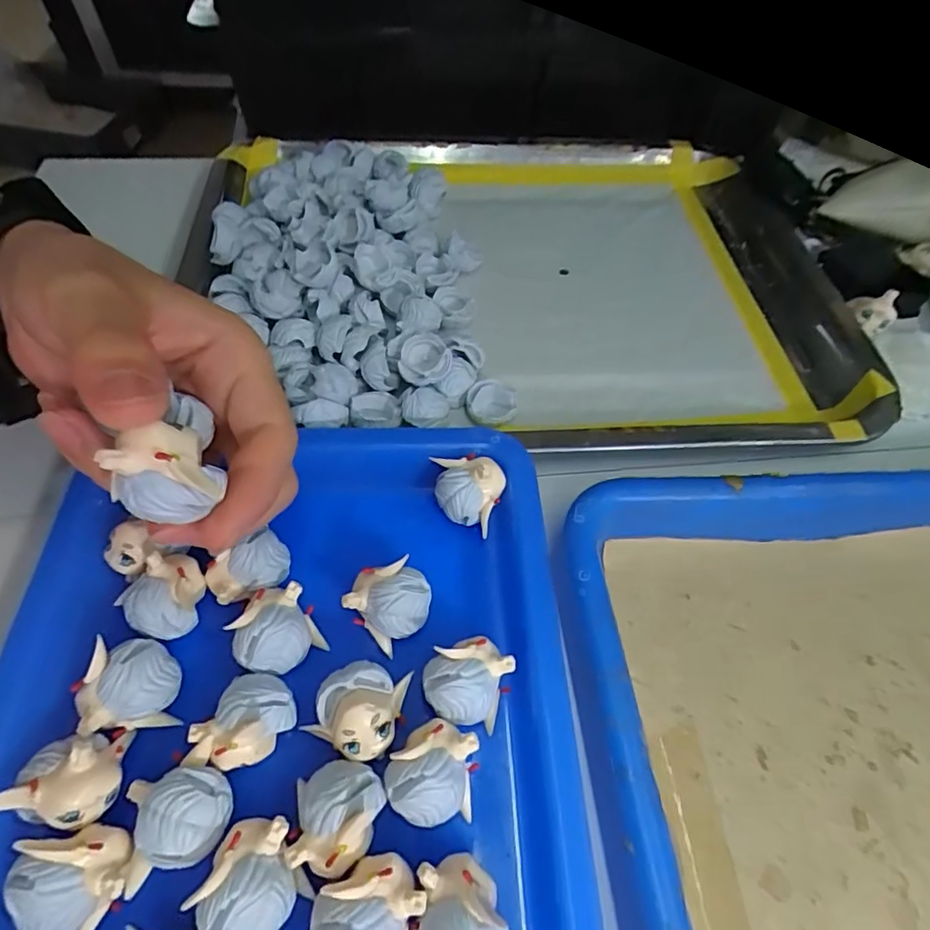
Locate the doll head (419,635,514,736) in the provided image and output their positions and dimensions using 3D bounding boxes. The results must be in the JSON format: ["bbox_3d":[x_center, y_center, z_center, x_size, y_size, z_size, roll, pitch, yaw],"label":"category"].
[{"bbox_3d":[0.001,0.072,0.181,0.026,0.023,0.026,17,57,8],"label":"doll head"}]

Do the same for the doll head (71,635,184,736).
[{"bbox_3d":[-0.106,0.071,0.176,0.026,0.026,0.025,-7,57,-8],"label":"doll head"}]

